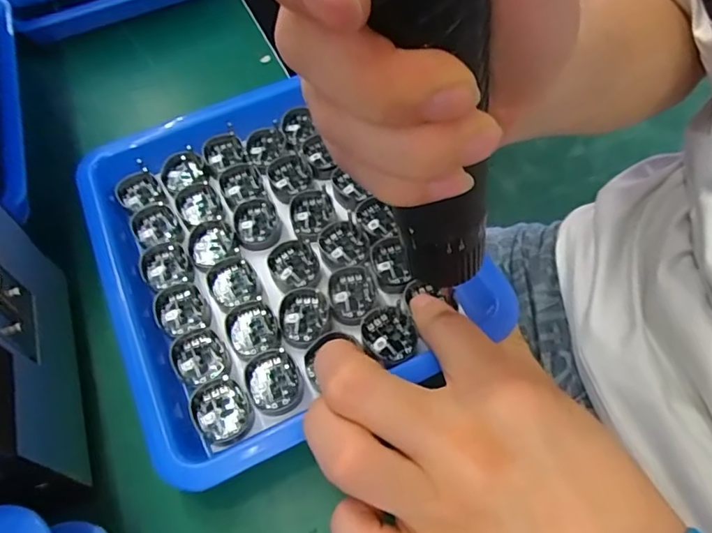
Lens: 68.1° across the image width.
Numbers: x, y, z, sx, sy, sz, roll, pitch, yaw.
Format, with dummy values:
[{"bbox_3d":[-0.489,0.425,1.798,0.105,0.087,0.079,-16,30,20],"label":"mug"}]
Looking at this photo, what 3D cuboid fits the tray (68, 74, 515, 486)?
[{"bbox_3d":[-0.049,-0.012,0.282,0.165,0.024,0.208,-26,60,-13],"label":"tray"}]

